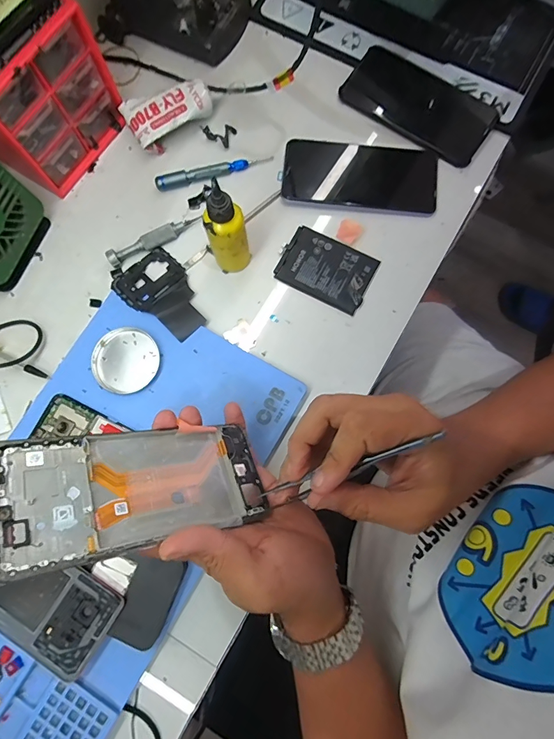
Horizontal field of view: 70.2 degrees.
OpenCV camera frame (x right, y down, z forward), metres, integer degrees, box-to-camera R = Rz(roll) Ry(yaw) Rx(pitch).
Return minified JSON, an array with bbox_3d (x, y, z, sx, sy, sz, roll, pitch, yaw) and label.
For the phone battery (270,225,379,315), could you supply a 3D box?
[{"bbox_3d":[0.050,-0.105,0.405,0.094,0.006,0.065,27,80,5],"label":"phone battery"}]

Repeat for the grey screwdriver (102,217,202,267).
[{"bbox_3d":[-0.127,-0.135,0.408,0.102,0.017,0.015,-28,80,-6],"label":"grey screwdriver"}]

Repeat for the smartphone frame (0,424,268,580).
[{"bbox_3d":[-0.085,0.072,0.248,0.157,0.007,0.073,1,51,-38],"label":"smartphone frame"}]

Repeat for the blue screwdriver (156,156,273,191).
[{"bbox_3d":[-0.067,-0.214,0.427,0.127,0.014,0.015,-14,79,-3],"label":"blue screwdriver"}]

